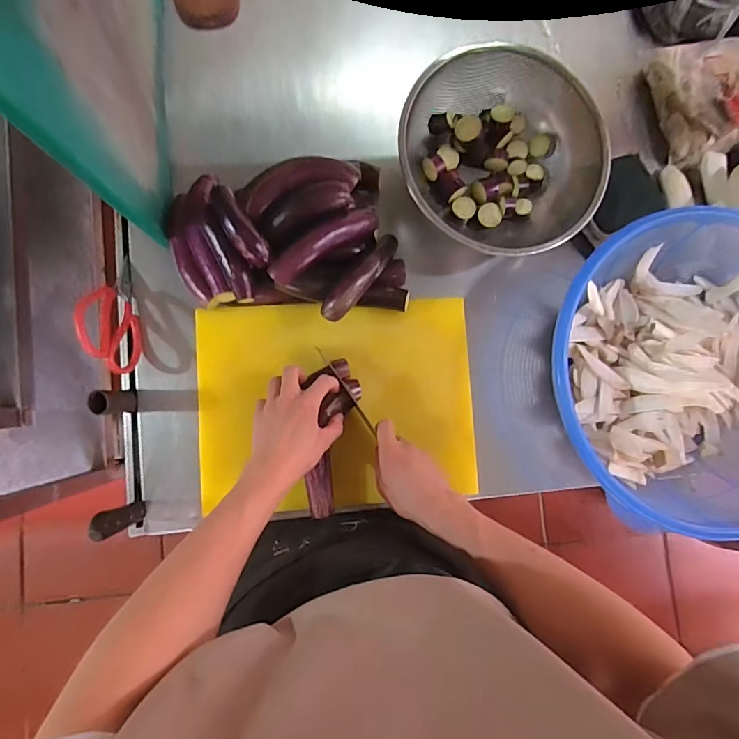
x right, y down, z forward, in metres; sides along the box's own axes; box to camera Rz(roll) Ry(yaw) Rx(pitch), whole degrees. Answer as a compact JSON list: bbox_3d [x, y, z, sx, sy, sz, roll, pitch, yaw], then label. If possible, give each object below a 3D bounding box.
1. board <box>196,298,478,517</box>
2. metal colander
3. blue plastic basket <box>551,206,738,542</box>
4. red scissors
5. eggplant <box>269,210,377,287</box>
[{"bbox_3d":[-0.046,0.052,0.674,0.400,0.025,0.297,-3,86,-5],"label":"board"},{"bbox_3d":[0.187,-0.307,0.685,0.305,0.098,0.283,39,84,-1],"label":"metal colander"},{"bbox_3d":[0.450,0.000,0.660,0.420,0.127,0.423,-3,86,-5],"label":"blue plastic basket"},{"bbox_3d":[-0.360,-0.082,0.626,0.041,0.108,0.171,-9,86,-5],"label":"red scissors"},{"bbox_3d":[-0.064,-0.175,0.630,0.173,0.039,0.039,-37,89,-6],"label":"eggplant"}]

